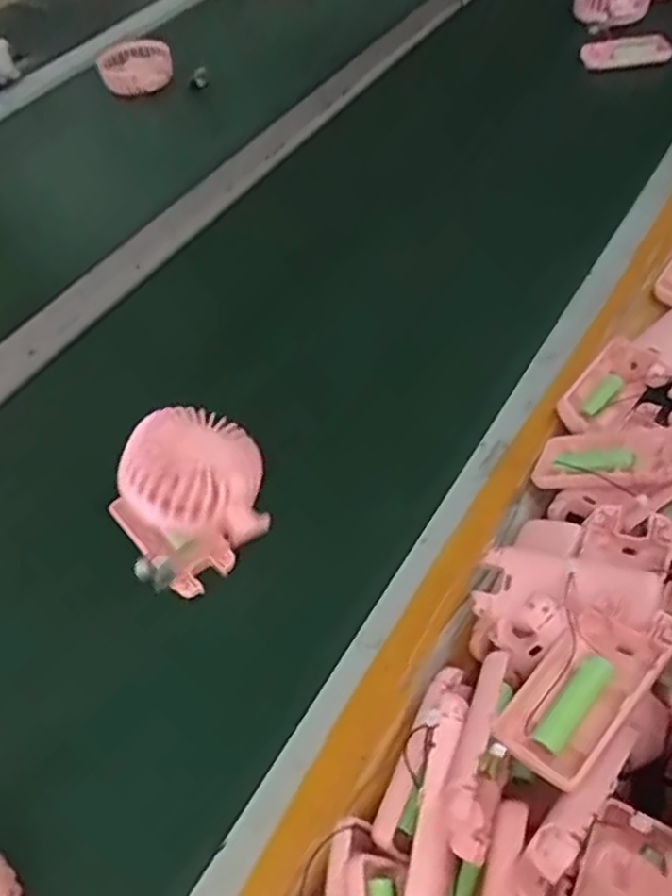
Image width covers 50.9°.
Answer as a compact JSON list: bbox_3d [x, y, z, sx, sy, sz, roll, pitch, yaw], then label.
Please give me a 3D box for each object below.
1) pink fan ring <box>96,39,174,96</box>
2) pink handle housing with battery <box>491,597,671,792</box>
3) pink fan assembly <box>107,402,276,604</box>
[{"bbox_3d":[-0.250,-0.477,0.886,0.088,0.030,0.101,-16,52,-6],"label":"pink fan ring"},{"bbox_3d":[0.115,0.111,0.327,0.090,0.020,0.046,-45,39,-20],"label":"pink handle housing with battery"},{"bbox_3d":[-0.095,0.030,0.462,0.102,0.055,0.113,-26,89,-13],"label":"pink fan assembly"}]

